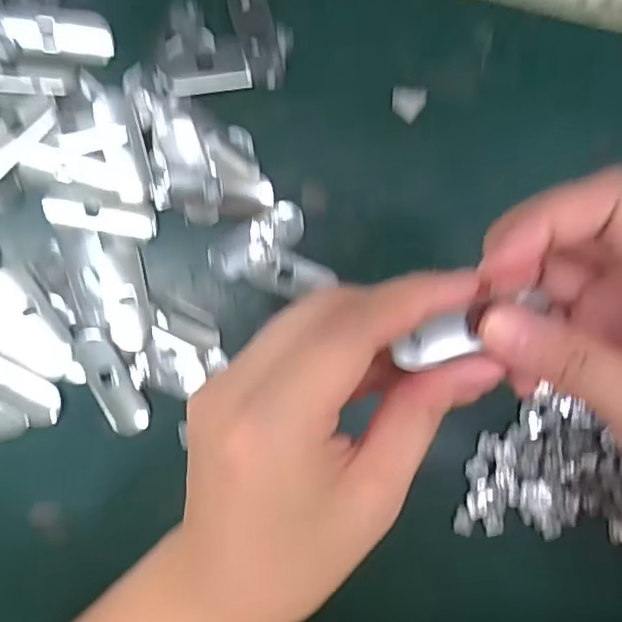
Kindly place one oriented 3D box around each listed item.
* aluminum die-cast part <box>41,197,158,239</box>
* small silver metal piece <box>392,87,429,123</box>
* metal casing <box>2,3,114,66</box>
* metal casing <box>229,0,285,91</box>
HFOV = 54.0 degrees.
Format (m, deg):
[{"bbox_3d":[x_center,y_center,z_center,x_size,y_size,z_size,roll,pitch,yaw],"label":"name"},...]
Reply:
[{"bbox_3d":[-0.101,-0.045,0.290,0.051,0.004,0.013,9,89,-6],"label":"aluminum die-cast part"},{"bbox_3d":[0.050,-0.104,0.307,0.018,0.004,0.017,2,90,-6],"label":"small silver metal piece"},{"bbox_3d":[-0.119,-0.131,0.288,0.047,0.009,0.025,6,90,-6],"label":"metal casing"},{"bbox_3d":[-0.026,-0.135,0.297,0.019,0.004,0.054,-15,92,-6],"label":"metal casing"}]

